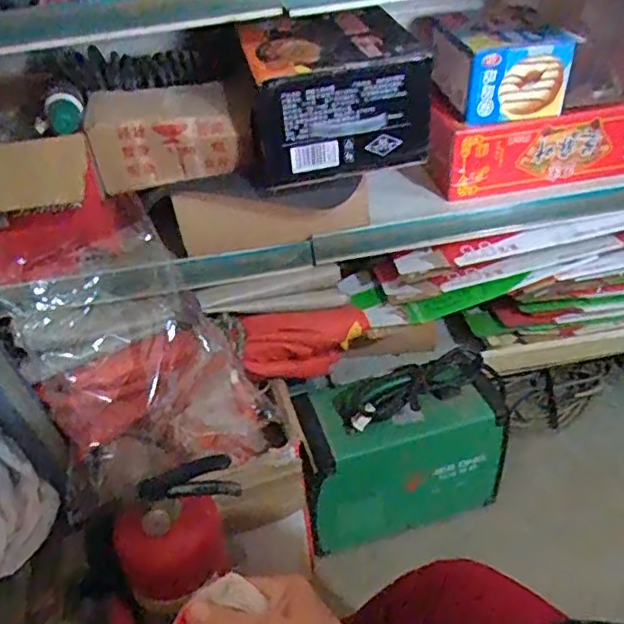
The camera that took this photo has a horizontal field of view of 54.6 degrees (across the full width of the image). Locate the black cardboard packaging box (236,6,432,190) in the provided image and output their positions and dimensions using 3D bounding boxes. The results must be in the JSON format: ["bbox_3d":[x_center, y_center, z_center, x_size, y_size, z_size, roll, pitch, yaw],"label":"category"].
[{"bbox_3d":[0.039,-0.264,0.841,0.258,0.158,0.086,-6,36,0],"label":"black cardboard packaging box"}]

